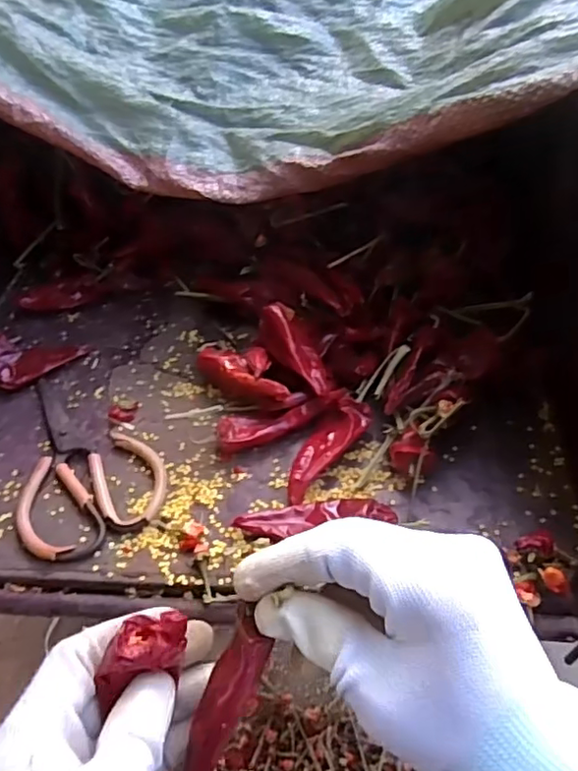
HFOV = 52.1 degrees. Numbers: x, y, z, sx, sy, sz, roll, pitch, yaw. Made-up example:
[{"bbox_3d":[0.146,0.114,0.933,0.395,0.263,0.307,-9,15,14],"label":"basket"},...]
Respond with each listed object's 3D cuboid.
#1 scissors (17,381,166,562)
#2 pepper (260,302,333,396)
[{"bbox_3d":[-0.164,0.054,0.474,0.108,0.013,0.171,-20,51,-12],"label":"scissors"},{"bbox_3d":[0.006,-0.028,0.491,0.035,0.025,0.091,-28,68,-18],"label":"pepper"}]

